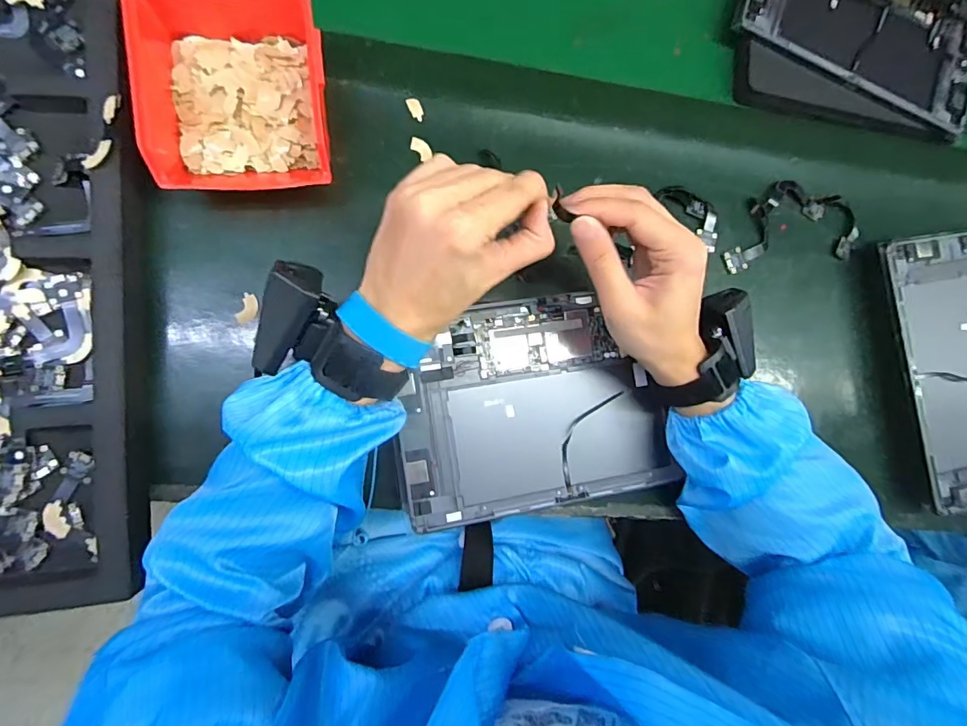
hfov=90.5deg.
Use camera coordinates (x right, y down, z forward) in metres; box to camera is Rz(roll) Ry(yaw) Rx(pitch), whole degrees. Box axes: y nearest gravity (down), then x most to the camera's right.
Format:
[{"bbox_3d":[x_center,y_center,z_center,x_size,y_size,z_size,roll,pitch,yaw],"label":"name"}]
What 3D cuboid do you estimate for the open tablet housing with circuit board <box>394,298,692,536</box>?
[{"bbox_3d":[0.038,0.033,0.385,0.210,0.011,0.164,-8,89,-10],"label":"open tablet housing with circuit board"}]

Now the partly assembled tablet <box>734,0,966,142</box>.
[{"bbox_3d":[0.383,-0.347,0.472,0.255,0.016,0.162,23,81,-6],"label":"partly assembled tablet"}]

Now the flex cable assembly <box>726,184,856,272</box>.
[{"bbox_3d":[0.293,-0.134,0.456,0.140,0.008,0.079,-8,85,-10],"label":"flex cable assembly"}]

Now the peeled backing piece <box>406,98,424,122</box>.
[{"bbox_3d":[-0.057,-0.217,0.408,0.011,0.004,0.020,-26,88,-11],"label":"peeled backing piece"}]

